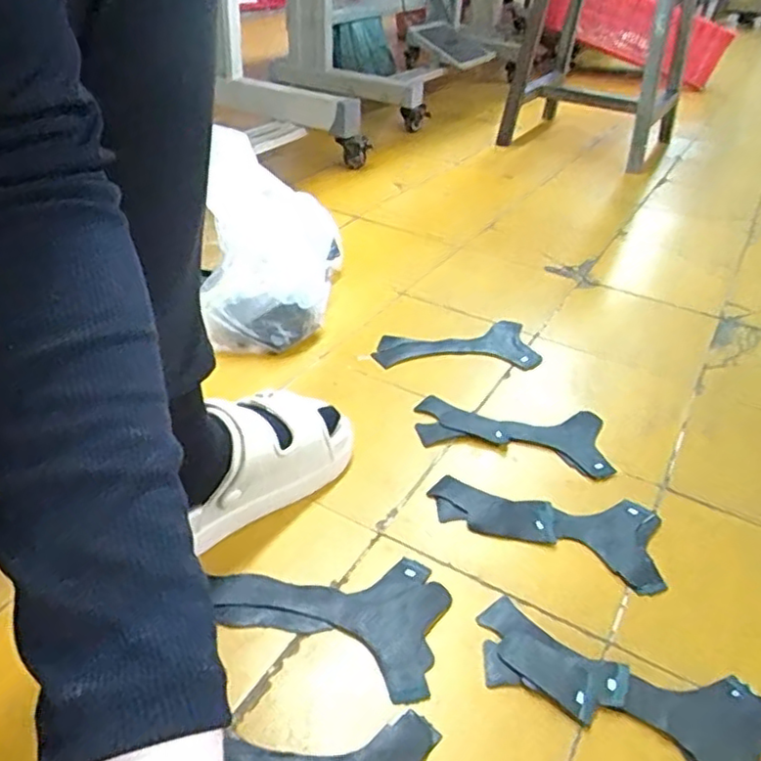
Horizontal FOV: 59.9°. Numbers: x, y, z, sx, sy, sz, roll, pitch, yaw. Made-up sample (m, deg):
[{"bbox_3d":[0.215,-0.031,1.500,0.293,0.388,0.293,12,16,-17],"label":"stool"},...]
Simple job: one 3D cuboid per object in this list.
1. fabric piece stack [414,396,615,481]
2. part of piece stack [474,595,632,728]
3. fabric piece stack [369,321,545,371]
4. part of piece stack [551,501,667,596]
[{"bbox_3d":[0.136,0.055,0.691,0.194,0.011,0.096,7,35,4],"label":"fabric piece stack"},{"bbox_3d":[0.120,0.204,0.479,0.107,0.008,0.063,22,39,24],"label":"part of piece stack"},{"bbox_3d":[0.093,-0.044,0.832,0.198,0.023,0.088,1,35,-4],"label":"fabric piece stack"},{"bbox_3d":[0.198,0.139,0.580,0.091,0.009,0.091,11,36,10],"label":"part of piece stack"}]

